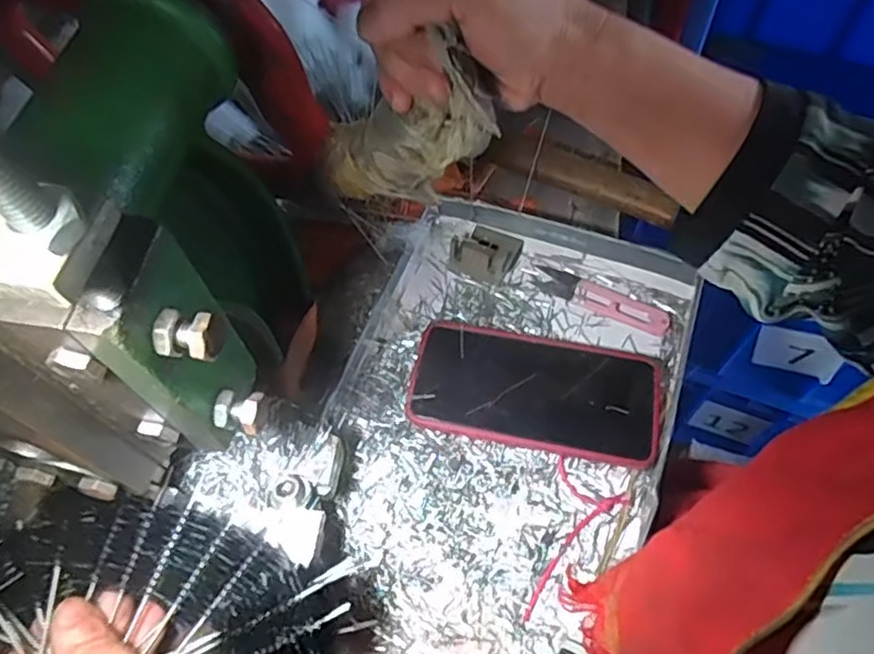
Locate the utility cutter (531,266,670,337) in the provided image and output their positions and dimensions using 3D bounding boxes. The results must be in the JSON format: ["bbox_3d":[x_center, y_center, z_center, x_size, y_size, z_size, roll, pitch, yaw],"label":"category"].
[{"bbox_3d":[0.121,-0.021,0.476,0.101,0.006,0.027,21,64,14],"label":"utility cutter"}]

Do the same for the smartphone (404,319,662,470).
[{"bbox_3d":[0.064,0.041,0.428,0.159,0.008,0.079,9,64,6],"label":"smartphone"}]

